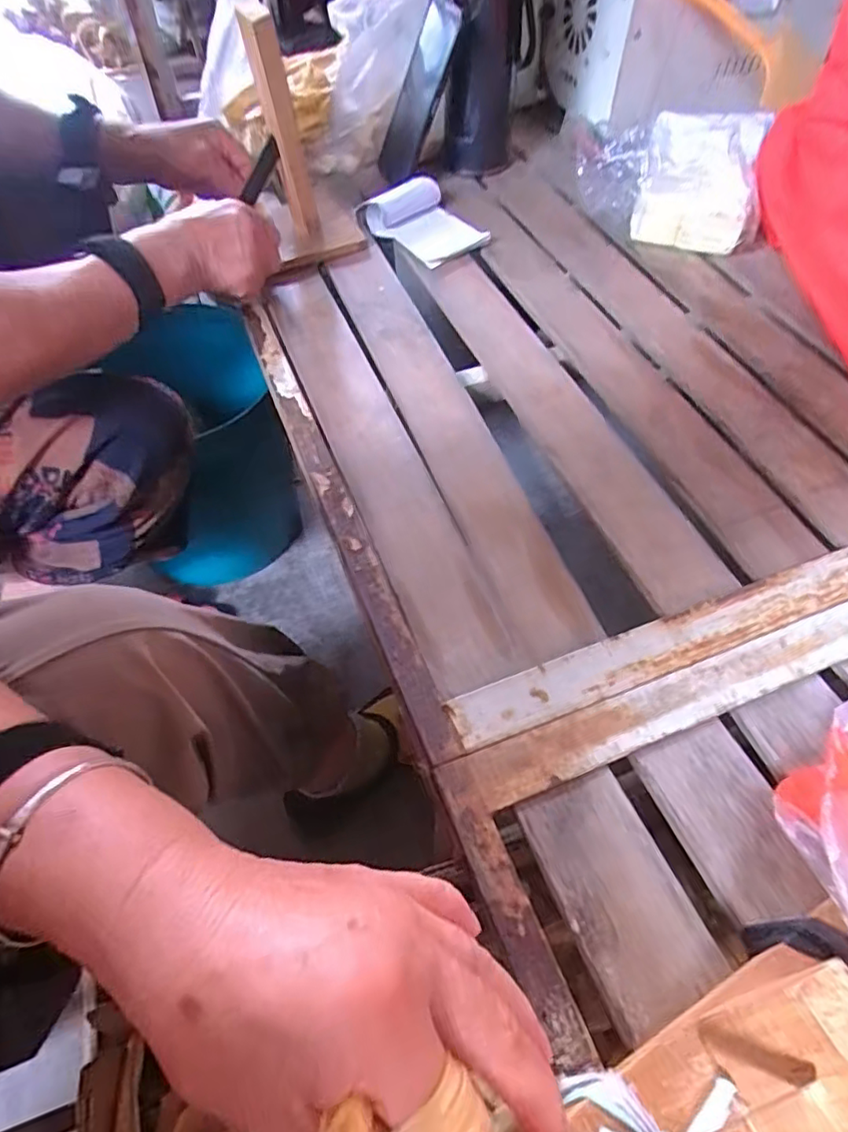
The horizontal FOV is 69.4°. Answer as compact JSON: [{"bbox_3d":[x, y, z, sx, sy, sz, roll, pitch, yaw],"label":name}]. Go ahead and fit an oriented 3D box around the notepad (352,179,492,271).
[{"bbox_3d":[-0.001,-0.362,0.645,0.094,0.034,0.114,-30,60,-20],"label":"notepad"}]

